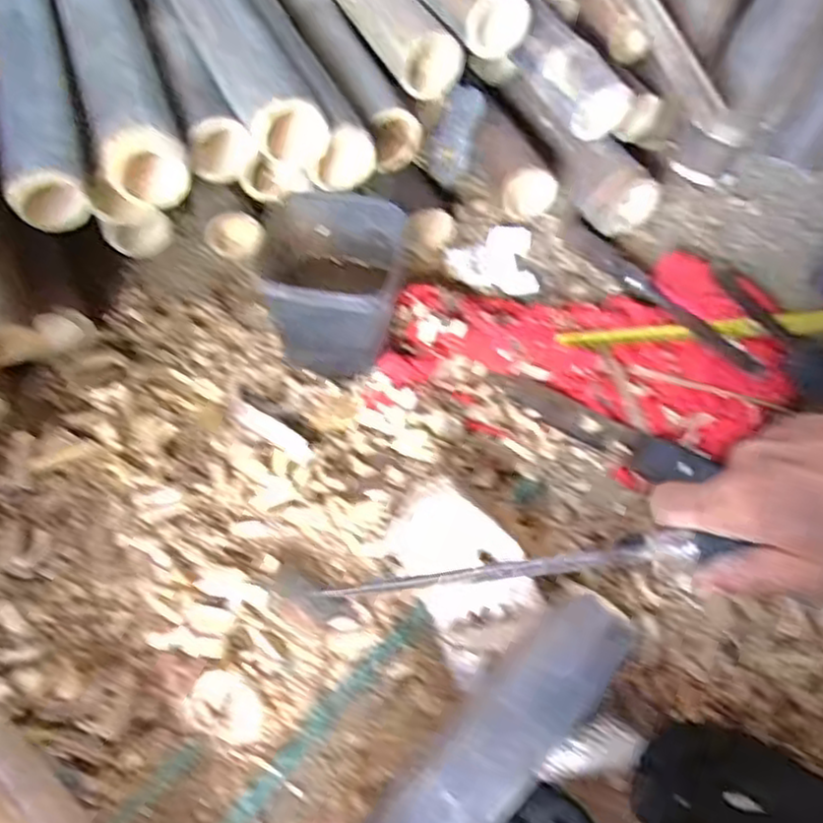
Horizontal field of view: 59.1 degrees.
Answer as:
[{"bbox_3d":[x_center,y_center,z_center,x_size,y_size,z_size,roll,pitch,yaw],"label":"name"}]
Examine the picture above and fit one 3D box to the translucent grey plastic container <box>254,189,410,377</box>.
[{"bbox_3d":[-0.064,-0.101,0.626,0.103,0.123,0.114,9,57,5],"label":"translucent grey plastic container"}]

